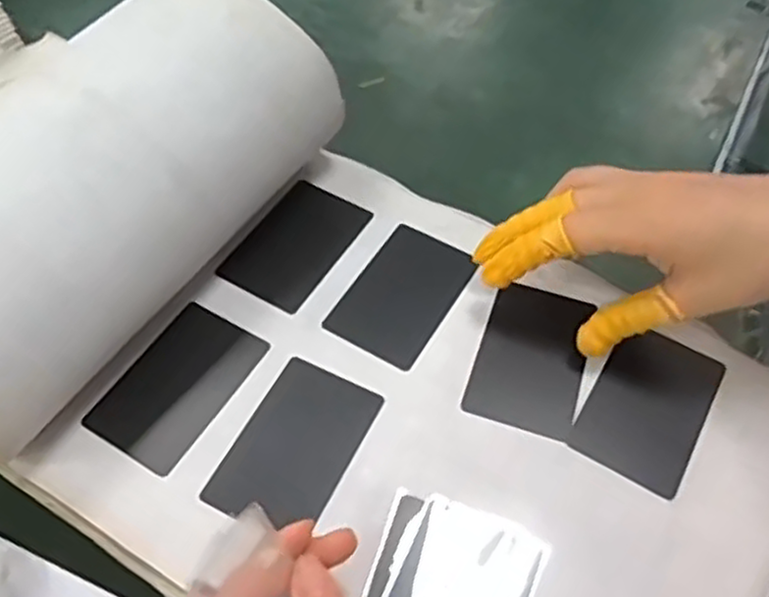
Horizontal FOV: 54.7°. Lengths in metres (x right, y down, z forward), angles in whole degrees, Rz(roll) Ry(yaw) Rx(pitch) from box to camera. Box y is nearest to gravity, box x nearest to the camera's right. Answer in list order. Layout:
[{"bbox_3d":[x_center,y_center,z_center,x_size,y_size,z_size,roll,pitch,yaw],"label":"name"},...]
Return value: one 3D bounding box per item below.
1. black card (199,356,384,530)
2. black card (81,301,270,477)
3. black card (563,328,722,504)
[{"bbox_3d":[-0.043,0.069,0.355,0.055,0.004,0.083,22,57,15],"label":"black card"},{"bbox_3d":[-0.103,0.042,0.374,0.051,0.006,0.084,26,58,17],"label":"black card"},{"bbox_3d":[0.131,0.052,0.368,0.052,0.006,0.084,27,59,18],"label":"black card"}]

